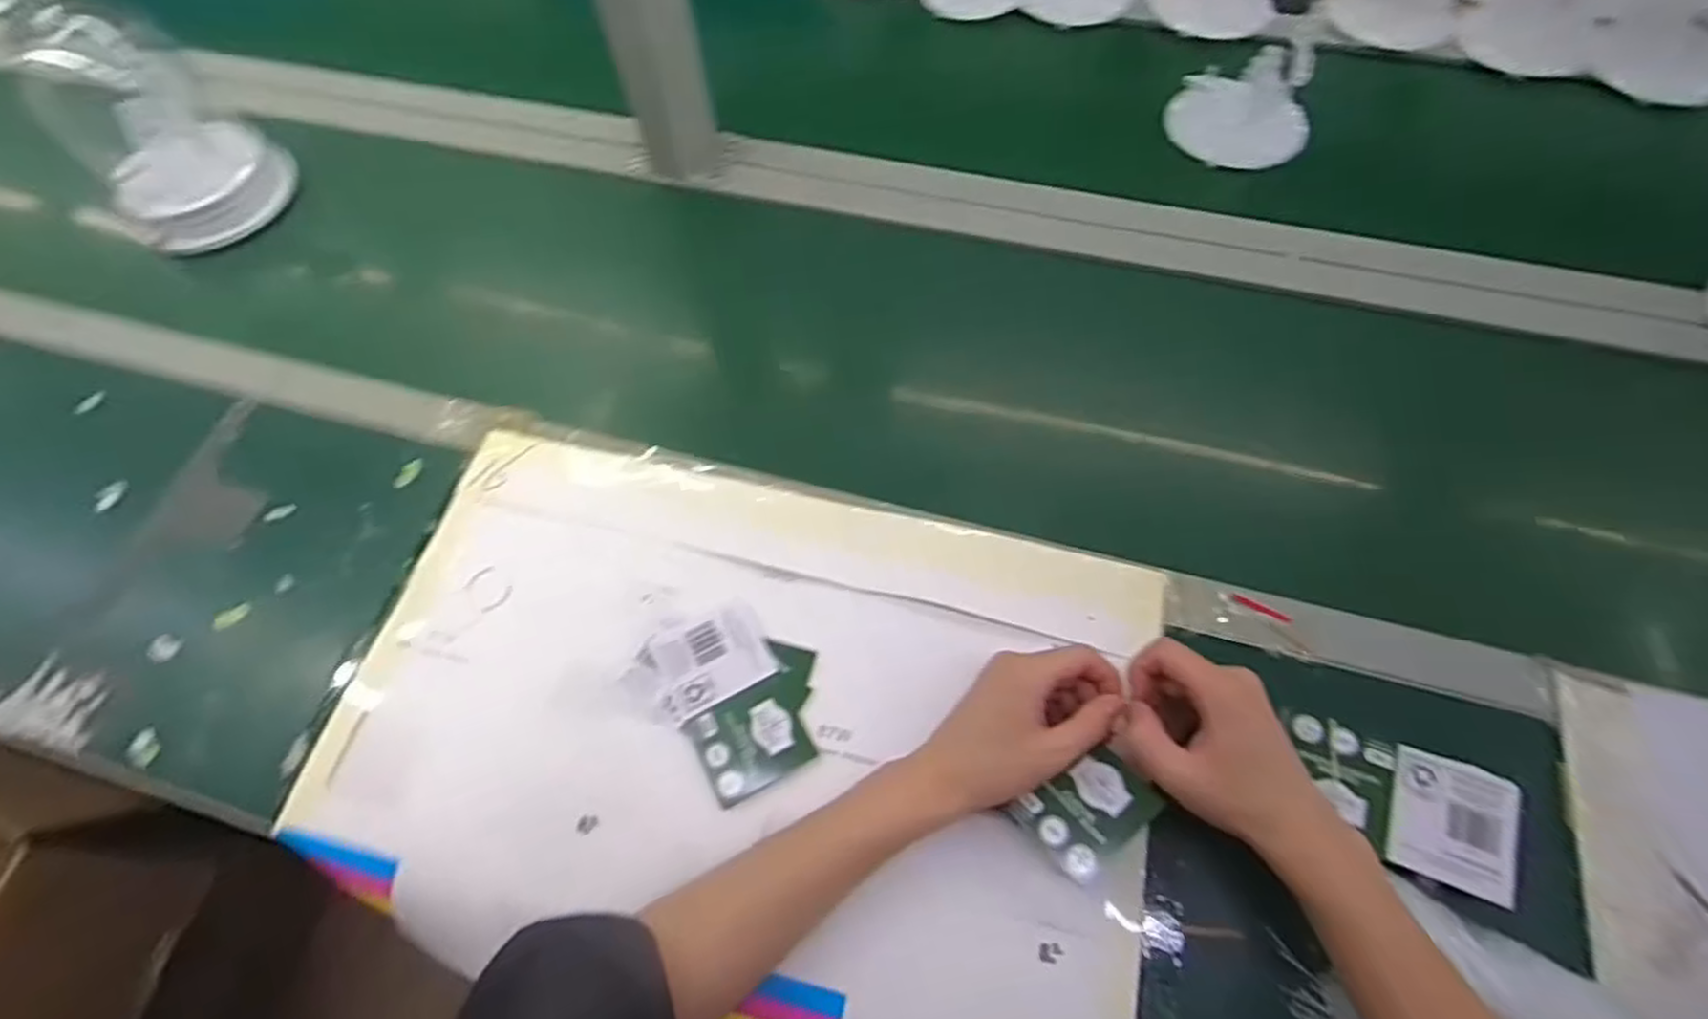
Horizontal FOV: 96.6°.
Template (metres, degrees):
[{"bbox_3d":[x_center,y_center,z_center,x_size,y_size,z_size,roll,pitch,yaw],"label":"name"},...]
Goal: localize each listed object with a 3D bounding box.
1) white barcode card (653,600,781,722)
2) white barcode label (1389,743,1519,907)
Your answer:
[{"bbox_3d":[-0.099,0.103,0.530,0.079,0.004,0.063,-24,67,-9],"label":"white barcode card"},{"bbox_3d":[0.353,0.183,0.448,0.067,0.008,0.075,22,65,14],"label":"white barcode label"}]

